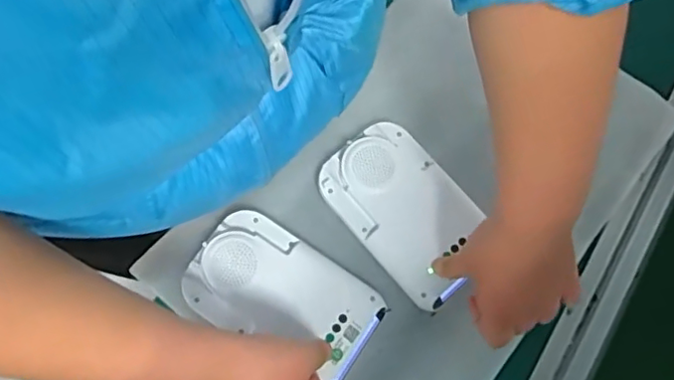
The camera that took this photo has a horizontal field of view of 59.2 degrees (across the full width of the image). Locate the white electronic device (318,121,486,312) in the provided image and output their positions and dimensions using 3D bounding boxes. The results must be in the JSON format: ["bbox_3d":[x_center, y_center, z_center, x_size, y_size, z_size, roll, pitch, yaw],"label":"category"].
[{"bbox_3d":[0.059,0.015,0.499,0.092,0.015,0.150,-38,78,-11],"label":"white electronic device"}]

